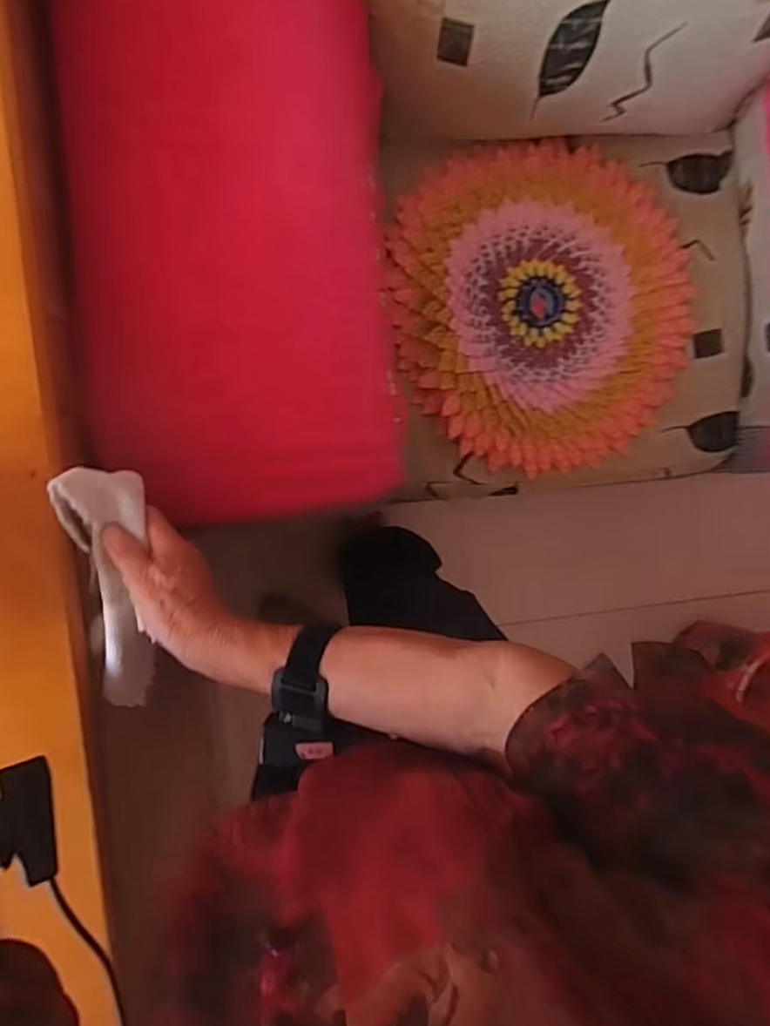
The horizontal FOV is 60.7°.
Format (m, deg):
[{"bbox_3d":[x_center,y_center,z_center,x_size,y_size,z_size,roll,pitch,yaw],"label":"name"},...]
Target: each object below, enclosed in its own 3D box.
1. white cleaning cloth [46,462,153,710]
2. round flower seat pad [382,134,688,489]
[{"bbox_3d":[-0.198,0.061,0.487,0.053,0.028,0.193,-3,111,-7],"label":"white cleaning cloth"},{"bbox_3d":[0.222,-0.275,0.887,0.410,0.036,0.424,-1,96,-7],"label":"round flower seat pad"}]

